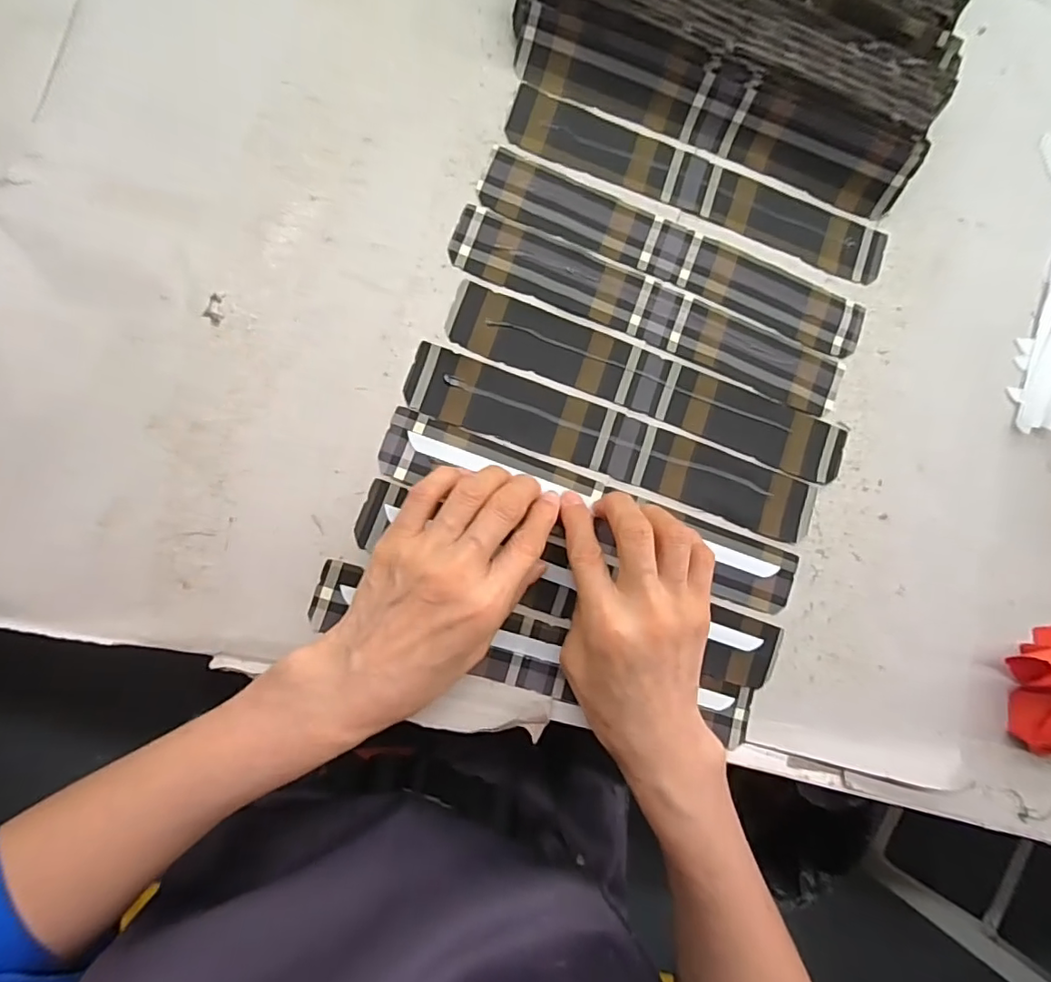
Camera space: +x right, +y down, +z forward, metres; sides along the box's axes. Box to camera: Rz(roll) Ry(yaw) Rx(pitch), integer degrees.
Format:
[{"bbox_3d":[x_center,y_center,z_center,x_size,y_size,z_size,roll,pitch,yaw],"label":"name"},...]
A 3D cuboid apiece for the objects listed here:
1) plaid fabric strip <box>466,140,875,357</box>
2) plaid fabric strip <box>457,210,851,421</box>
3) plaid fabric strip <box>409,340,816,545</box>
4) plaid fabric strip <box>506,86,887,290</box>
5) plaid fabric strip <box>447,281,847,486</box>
[{"bbox_3d":[0.097,-0.150,0.354,0.258,0.004,0.040,20,83,-5],"label":"plaid fabric strip"},{"bbox_3d":[0.081,-0.111,0.349,0.259,0.004,0.040,20,83,-5],"label":"plaid fabric strip"},{"bbox_3d":[0.057,-0.027,0.338,0.259,0.004,0.040,19,83,-5],"label":"plaid fabric strip"},{"bbox_3d":[0.115,-0.198,0.361,0.255,0.004,0.041,19,83,-5],"label":"plaid fabric strip"},{"bbox_3d":[0.080,-0.065,0.344,0.258,0.004,0.041,19,83,-5],"label":"plaid fabric strip"}]

